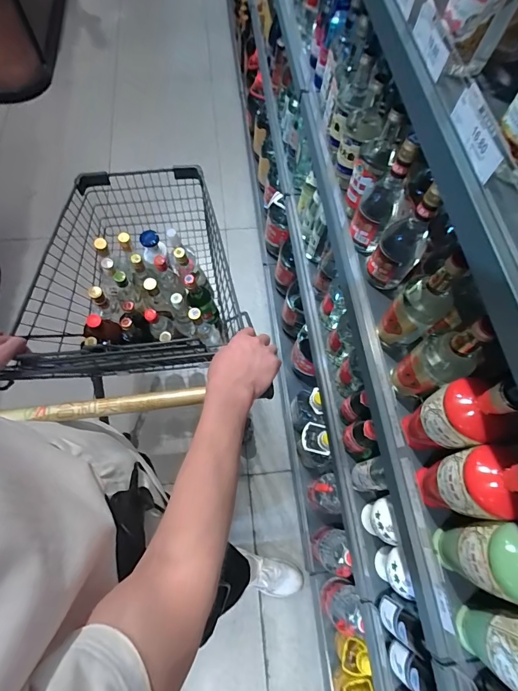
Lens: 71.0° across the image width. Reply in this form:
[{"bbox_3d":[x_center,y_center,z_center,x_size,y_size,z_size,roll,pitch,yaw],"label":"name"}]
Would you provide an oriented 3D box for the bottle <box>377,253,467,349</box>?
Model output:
[{"bbox_3d":[0.252,-0.063,0.561,0.058,0.214,0.066,-37,73,-17],"label":"bottle"}]

